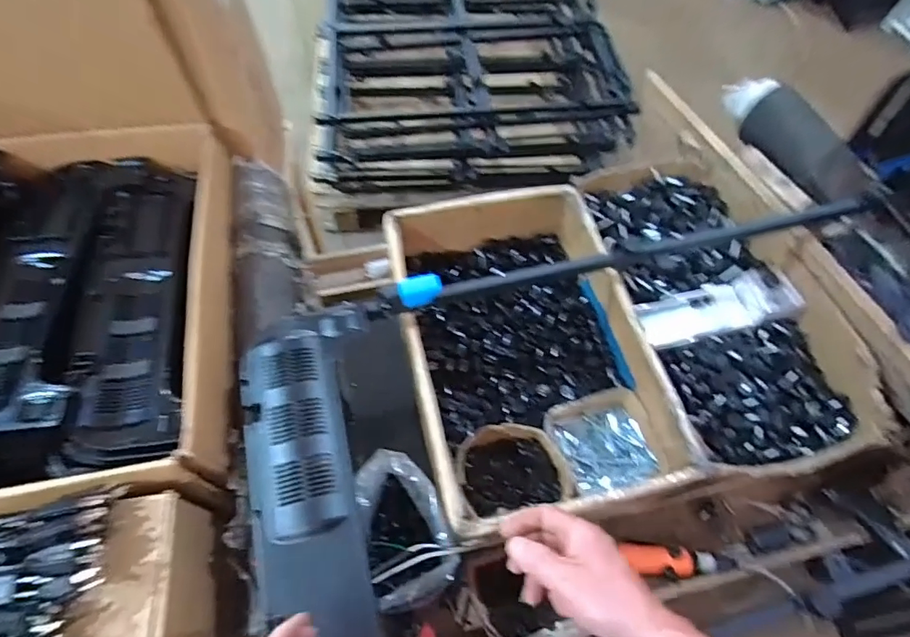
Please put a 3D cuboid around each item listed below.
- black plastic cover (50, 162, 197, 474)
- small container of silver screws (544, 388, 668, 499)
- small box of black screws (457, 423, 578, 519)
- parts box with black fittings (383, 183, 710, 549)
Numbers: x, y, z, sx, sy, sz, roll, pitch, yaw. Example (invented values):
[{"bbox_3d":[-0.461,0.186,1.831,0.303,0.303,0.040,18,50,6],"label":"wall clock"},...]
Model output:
[{"bbox_3d":[-0.463,-0.045,0.740,0.159,0.043,0.518,-11,61,-7],"label":"black plastic cover"},{"bbox_3d":[0.230,0.199,0.782,0.156,0.054,0.148,-15,62,-9],"label":"small container of silver screws"},{"bbox_3d":[0.088,0.229,0.759,0.154,0.066,0.127,-9,61,-6],"label":"small box of black screws"},{"bbox_3d":[0.104,0.047,0.812,0.352,0.167,0.536,-11,61,-7],"label":"parts box with black fittings"}]

